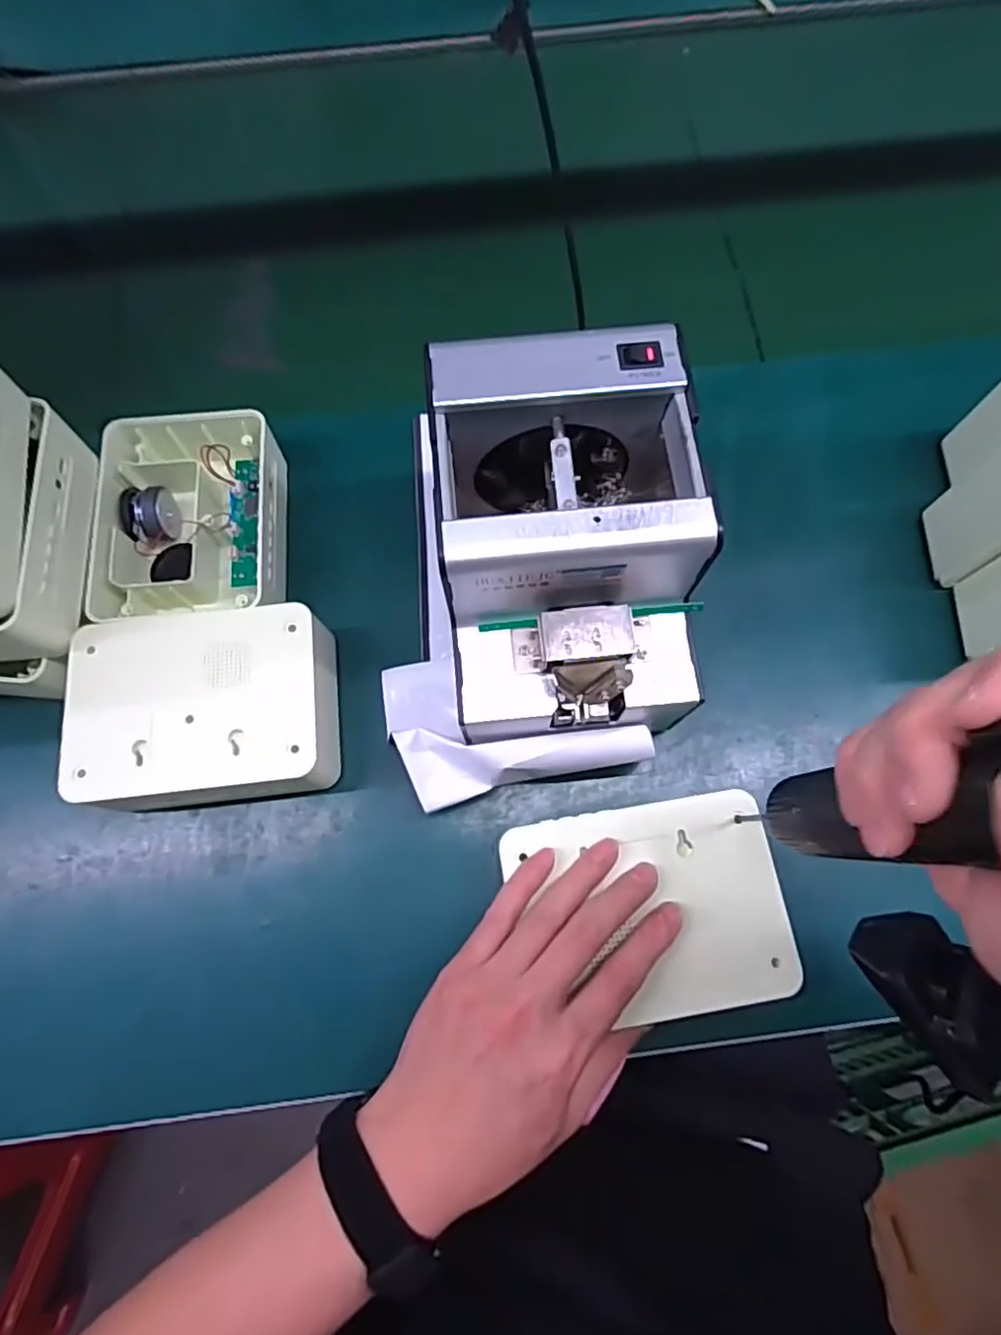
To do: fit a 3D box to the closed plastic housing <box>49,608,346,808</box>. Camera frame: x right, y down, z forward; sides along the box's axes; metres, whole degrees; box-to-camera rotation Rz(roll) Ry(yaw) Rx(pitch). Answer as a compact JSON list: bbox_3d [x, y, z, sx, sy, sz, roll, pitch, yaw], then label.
[{"bbox_3d":[-0.172,0.027,0.383,0.140,0.058,0.109,-5,73,-1],"label":"closed plastic housing"}]

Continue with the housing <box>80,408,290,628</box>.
[{"bbox_3d":[-0.200,-0.094,0.423,0.104,0.054,0.136,-5,72,-1],"label":"housing"}]

